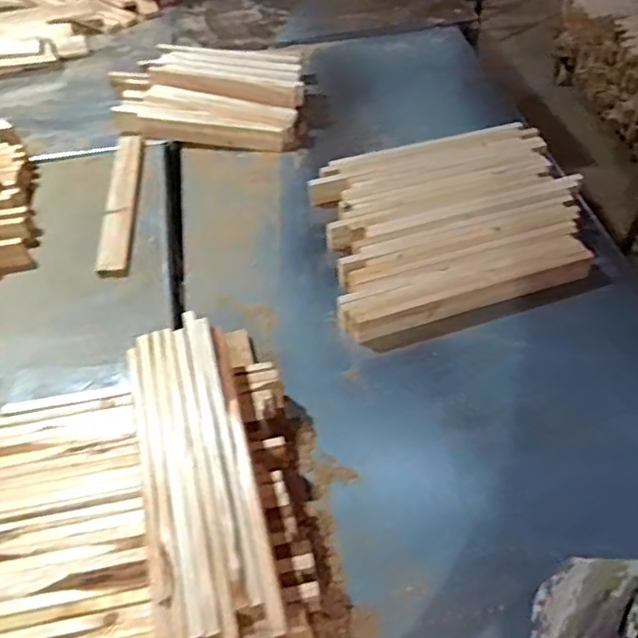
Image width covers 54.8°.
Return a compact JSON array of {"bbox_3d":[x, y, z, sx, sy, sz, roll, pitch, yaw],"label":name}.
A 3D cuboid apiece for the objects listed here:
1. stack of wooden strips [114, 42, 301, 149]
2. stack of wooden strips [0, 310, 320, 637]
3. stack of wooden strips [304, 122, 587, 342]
[{"bbox_3d":[-0.296,-0.589,1.627,0.514,0.120,0.317,-1,48,2],"label":"stack of wooden strips"},{"bbox_3d":[-0.296,0.271,0.879,0.535,0.141,0.482,-13,49,-9],"label":"stack of wooden strips"},{"bbox_3d":[0.289,-0.225,1.335,0.648,0.088,0.502,-18,50,-14],"label":"stack of wooden strips"}]

